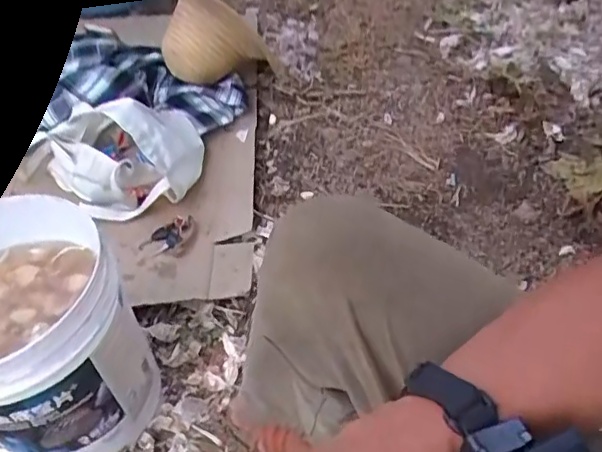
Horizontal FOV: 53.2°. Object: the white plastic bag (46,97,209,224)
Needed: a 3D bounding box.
[{"bbox_3d":[-0.360,-0.170,1.233,0.303,0.180,0.281,-17,47,-10],"label":"white plastic bag"}]

